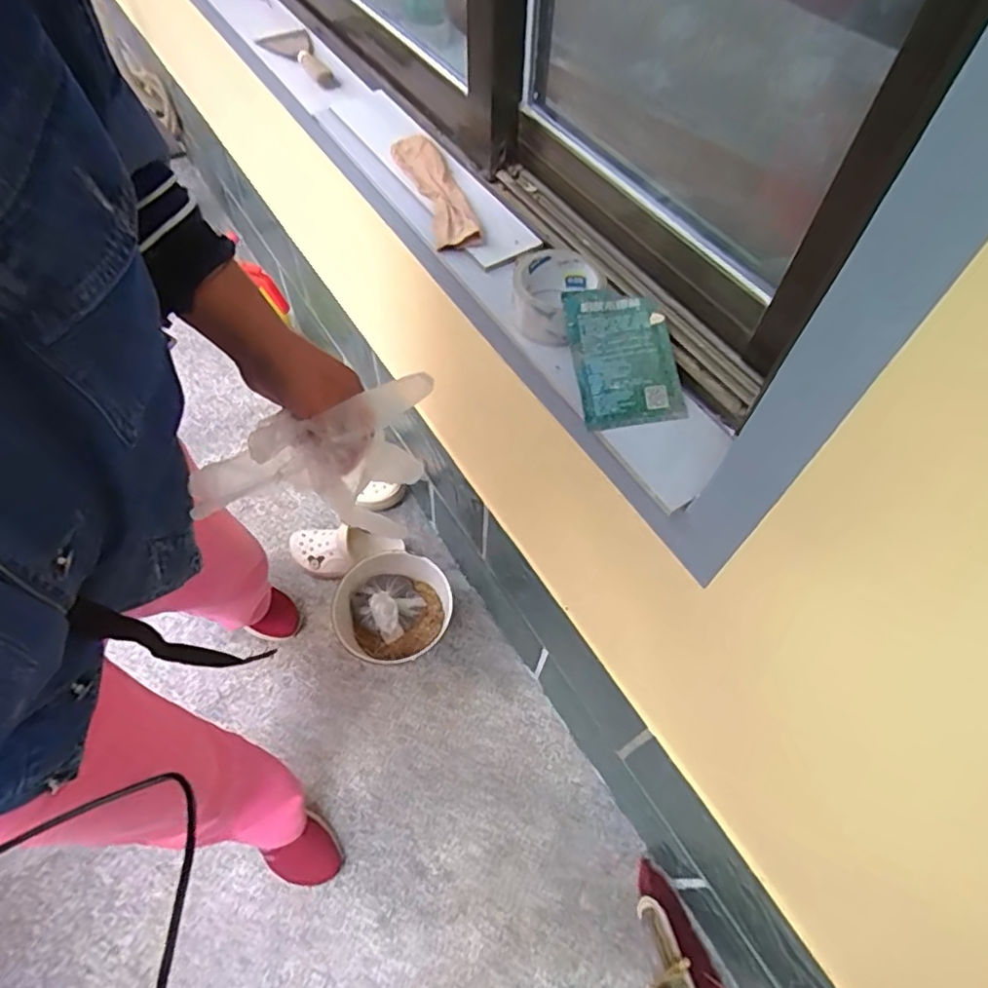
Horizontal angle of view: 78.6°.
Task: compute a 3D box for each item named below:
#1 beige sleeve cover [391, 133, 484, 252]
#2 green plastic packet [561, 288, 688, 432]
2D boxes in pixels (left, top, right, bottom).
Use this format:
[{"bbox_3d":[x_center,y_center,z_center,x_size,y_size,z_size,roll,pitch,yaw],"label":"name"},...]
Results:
[{"bbox_3d":[-0.072,-0.366,0.718,0.050,0.023,0.222,-17,59,-11],"label":"beige sleeve cover"},{"bbox_3d":[0.124,-0.129,0.571,0.096,0.011,0.134,-8,79,-8],"label":"green plastic packet"}]

